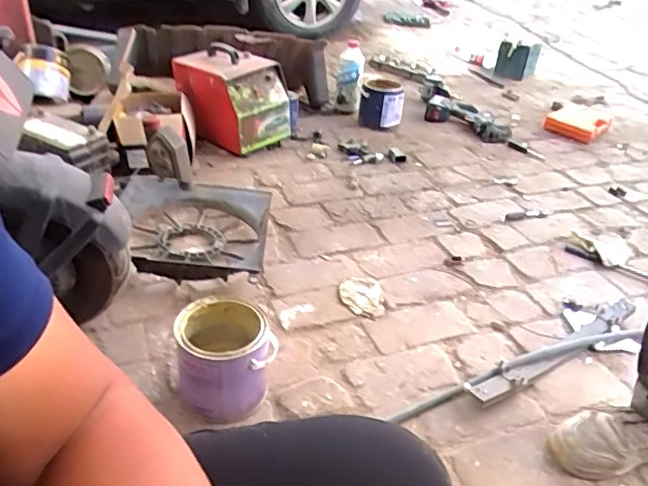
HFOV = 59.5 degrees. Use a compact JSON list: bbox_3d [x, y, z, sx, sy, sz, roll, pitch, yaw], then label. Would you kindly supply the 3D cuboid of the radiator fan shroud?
[{"bbox_3d":[-0.330,-0.031,1.378,0.382,0.078,0.364,4,35,-1],"label":"radiator fan shroud"}]

